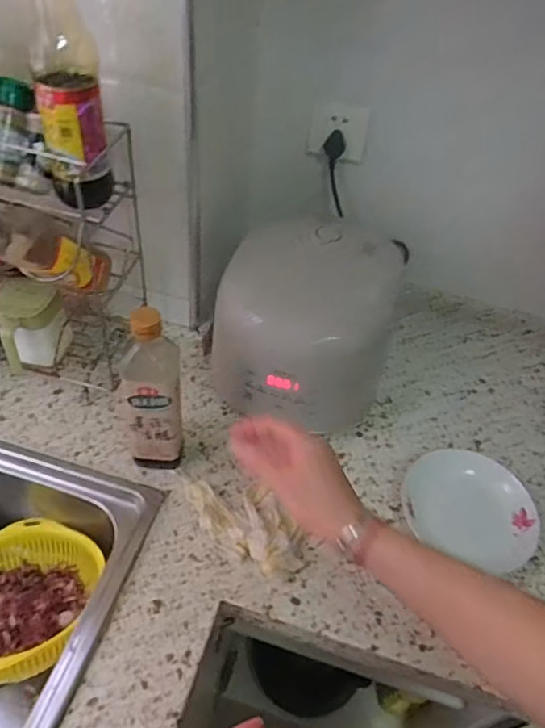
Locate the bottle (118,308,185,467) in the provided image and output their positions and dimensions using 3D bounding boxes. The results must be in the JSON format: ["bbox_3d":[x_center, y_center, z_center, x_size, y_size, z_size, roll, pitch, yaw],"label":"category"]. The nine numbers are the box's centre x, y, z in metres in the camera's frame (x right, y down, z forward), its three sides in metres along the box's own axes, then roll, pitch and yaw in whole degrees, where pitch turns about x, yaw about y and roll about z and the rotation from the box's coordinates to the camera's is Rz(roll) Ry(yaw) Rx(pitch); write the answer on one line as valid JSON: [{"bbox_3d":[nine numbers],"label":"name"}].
[{"bbox_3d":[-0.139,0.040,0.659,0.064,0.249,0.051,-5,49,-12],"label":"bottle"}]

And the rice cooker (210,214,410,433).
[{"bbox_3d":[0.047,-0.039,0.778,0.208,0.215,0.219,3,49,-3],"label":"rice cooker"}]

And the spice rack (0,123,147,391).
[{"bbox_3d":[-0.357,-0.136,0.726,0.343,0.348,0.158,13,49,6],"label":"spice rack"}]

